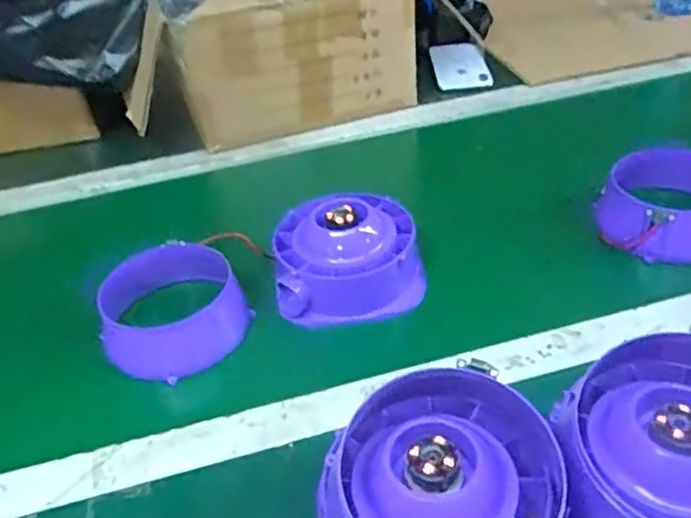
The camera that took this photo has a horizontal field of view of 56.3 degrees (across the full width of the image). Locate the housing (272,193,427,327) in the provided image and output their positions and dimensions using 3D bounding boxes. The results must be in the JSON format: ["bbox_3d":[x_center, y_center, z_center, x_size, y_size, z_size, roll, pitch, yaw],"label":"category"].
[{"bbox_3d":[0.002,-0.006,0.595,0.128,0.082,0.102,-7,38,1],"label":"housing"}]

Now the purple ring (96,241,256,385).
[{"bbox_3d":[-0.153,0.044,0.566,0.118,0.054,0.115,-5,38,4],"label":"purple ring"}]

